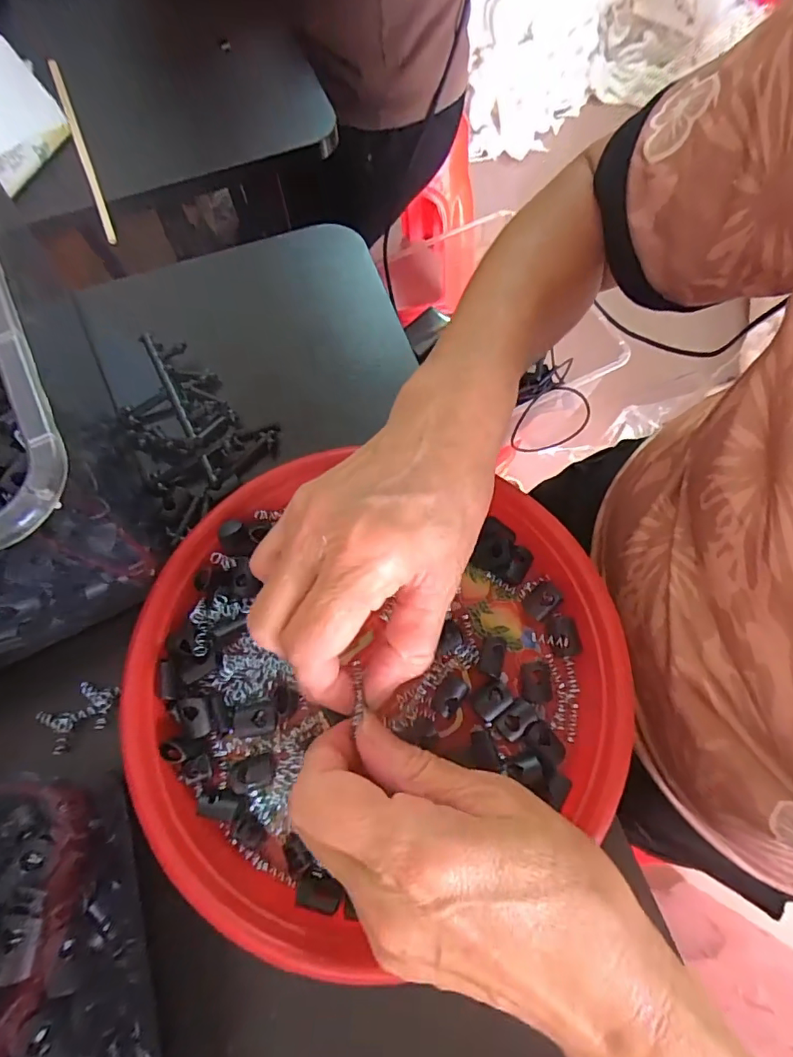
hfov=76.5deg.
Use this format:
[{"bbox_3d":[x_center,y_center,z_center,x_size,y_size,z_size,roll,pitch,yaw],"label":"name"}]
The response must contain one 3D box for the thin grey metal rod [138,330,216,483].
[{"bbox_3d":[-0.138,-0.079,0.317,0.008,0.007,0.123,-29,73,-9],"label":"thin grey metal rod"}]

